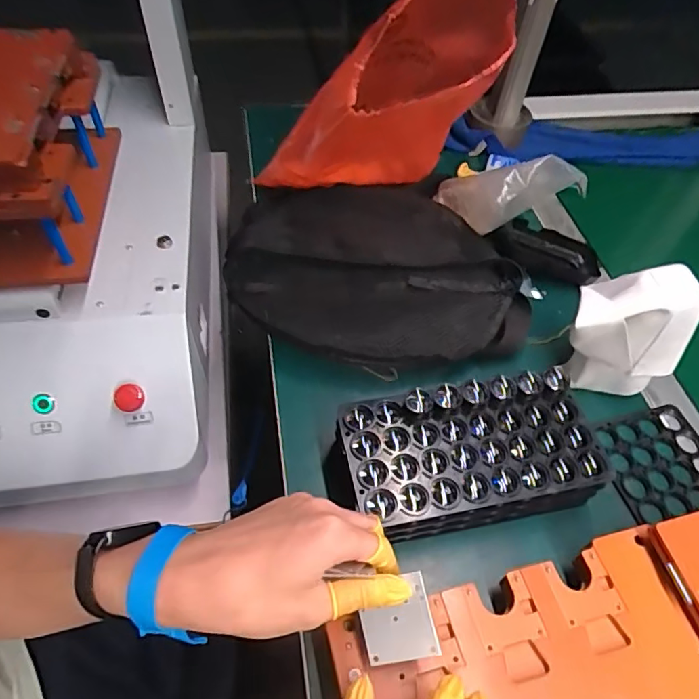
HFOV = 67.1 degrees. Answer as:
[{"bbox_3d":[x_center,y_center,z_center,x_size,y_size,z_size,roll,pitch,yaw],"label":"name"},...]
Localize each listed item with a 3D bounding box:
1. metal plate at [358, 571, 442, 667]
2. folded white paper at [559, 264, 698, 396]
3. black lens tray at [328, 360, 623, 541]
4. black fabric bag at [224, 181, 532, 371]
[{"bbox_3d":[0.028,0.164,0.319,0.044,0.004,0.046,-16,79,10],"label":"metal plate"},{"bbox_3d":[0.242,-0.015,0.470,0.098,0.119,0.059,15,53,9],"label":"folded white paper"},{"bbox_3d":[0.089,0.083,0.418,0.201,0.064,0.103,-9,53,-10],"label":"black lens tray"},{"bbox_3d":[0.024,-0.086,0.547,0.295,0.059,0.231,-5,52,-7],"label":"black fabric bag"}]

